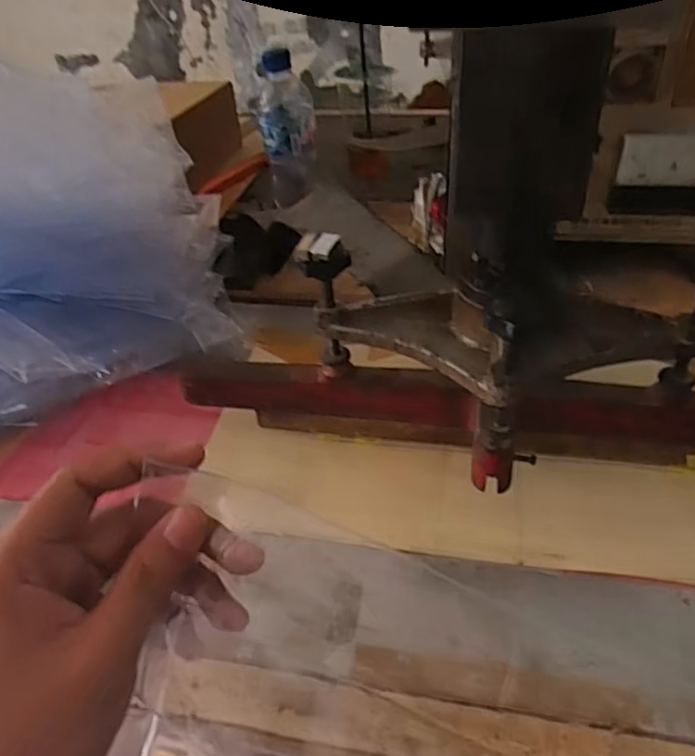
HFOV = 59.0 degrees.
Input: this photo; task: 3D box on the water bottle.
[{"bbox_3d":[-0.069,-0.295,0.724,0.059,0.155,0.056,-6,38,-2],"label":"water bottle"}]

